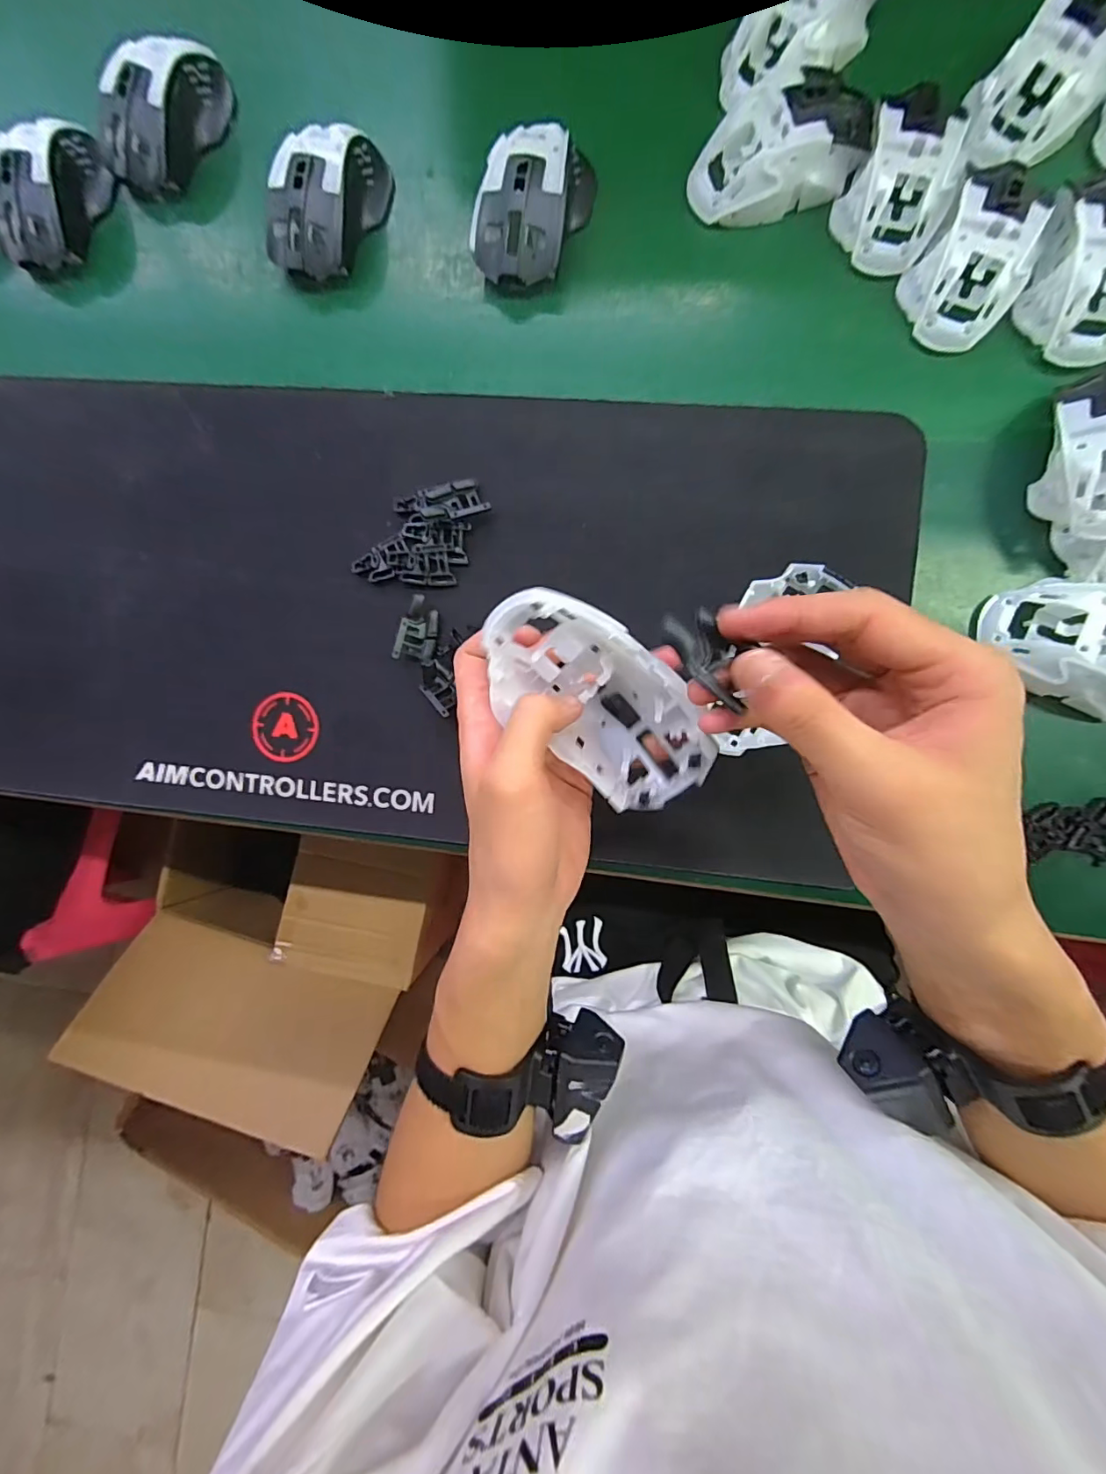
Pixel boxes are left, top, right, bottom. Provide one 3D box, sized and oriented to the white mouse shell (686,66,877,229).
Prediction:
[{"bbox_3d":[0.149,-0.378,0.332,0.113,0.032,0.059,-17,87,5],"label":"white mouse shell"}]

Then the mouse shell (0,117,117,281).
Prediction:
[{"bbox_3d":[-0.374,-0.404,0.381,0.055,0.033,0.110,21,90,6],"label":"mouse shell"}]

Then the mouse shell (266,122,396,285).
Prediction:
[{"bbox_3d":[-0.157,-0.374,0.360,0.060,0.035,0.111,29,91,6],"label":"mouse shell"}]

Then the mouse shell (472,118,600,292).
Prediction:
[{"bbox_3d":[-0.014,-0.351,0.346,0.062,0.034,0.096,20,90,6],"label":"mouse shell"}]

